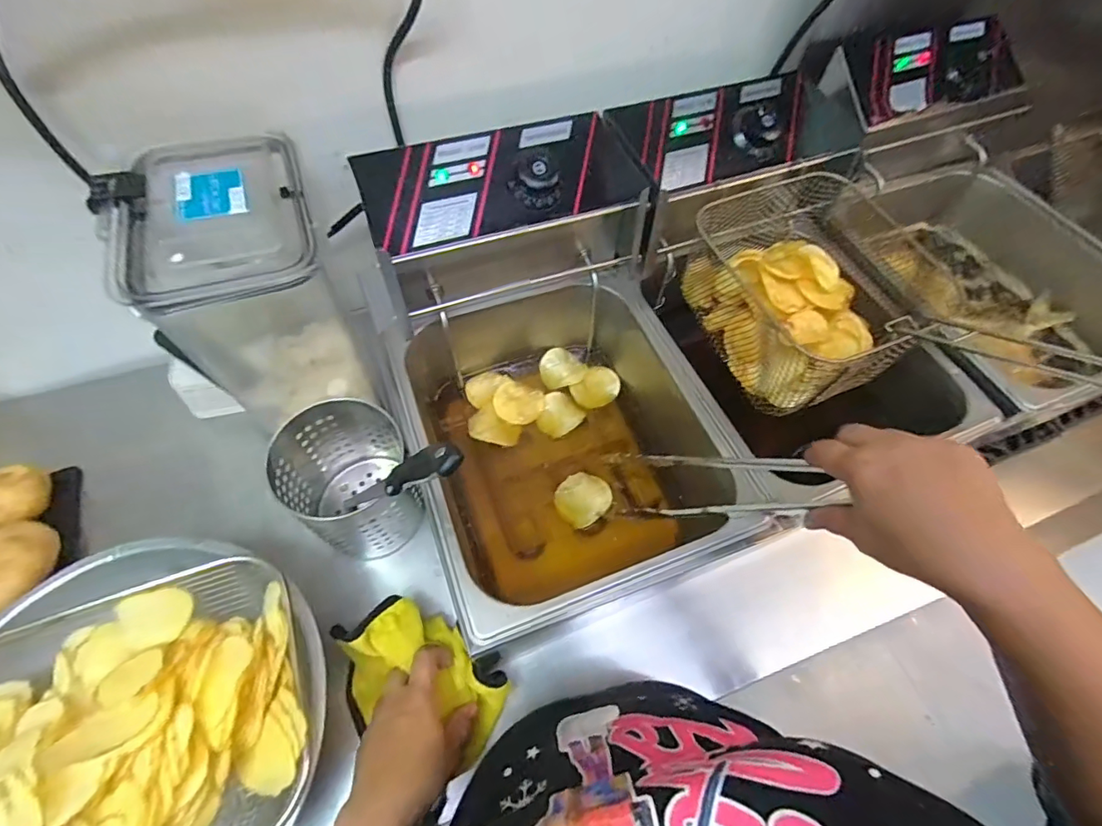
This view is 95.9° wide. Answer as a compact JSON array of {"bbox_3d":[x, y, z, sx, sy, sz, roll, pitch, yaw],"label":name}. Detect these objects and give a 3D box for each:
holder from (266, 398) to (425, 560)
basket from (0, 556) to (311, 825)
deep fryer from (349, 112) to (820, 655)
[{"bbox_3d":[-0.205,0.070,0.510,0.120,0.127,0.122,2,59,-3],"label":"holder"},{"bbox_3d":[-0.331,0.241,0.365,0.285,0.069,0.217,-19,62,-14],"label":"basket"},{"bbox_3d":[-0.010,-0.037,0.499,0.258,0.281,0.361,-16,61,-13],"label":"deep fryer"}]

